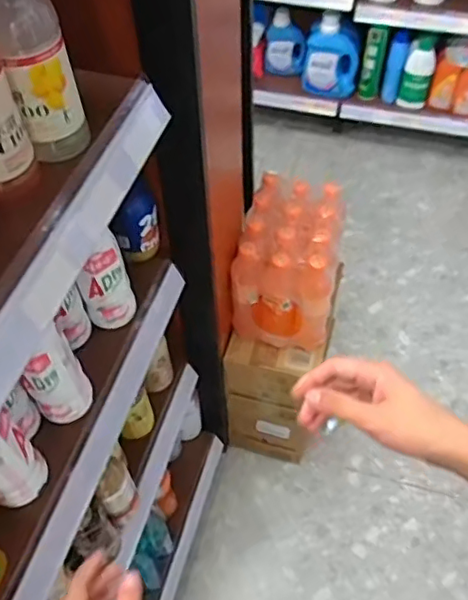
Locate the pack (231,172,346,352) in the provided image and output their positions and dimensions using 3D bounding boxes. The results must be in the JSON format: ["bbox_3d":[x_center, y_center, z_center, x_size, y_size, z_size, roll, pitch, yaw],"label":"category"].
[{"bbox_3d":[0.113,-0.077,1.165,0.180,0.254,0.230,13,55,11],"label":"pack"}]

